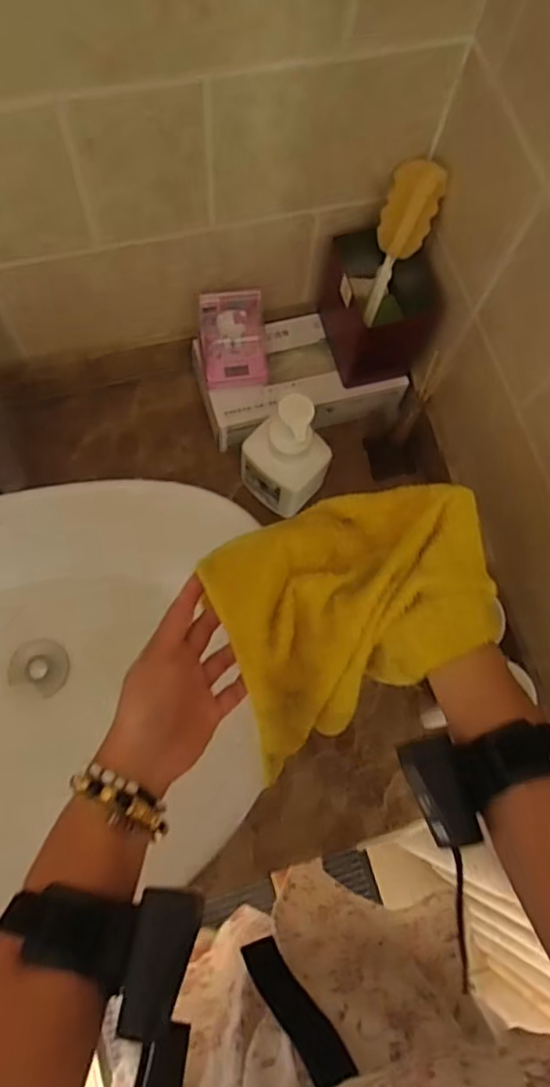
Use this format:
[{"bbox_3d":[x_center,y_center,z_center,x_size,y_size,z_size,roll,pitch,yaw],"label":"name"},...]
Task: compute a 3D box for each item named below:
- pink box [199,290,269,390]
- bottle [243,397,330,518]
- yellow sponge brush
[{"bbox_3d":[-0.045,-0.233,0.714,0.073,0.025,0.104,-8,114,-10],"label":"pink box"},{"bbox_3d":[0.009,-0.099,0.687,0.091,0.168,0.064,37,73,9],"label":"bottle"},{"bbox_3d":[0.124,-0.308,0.643,0.052,0.156,0.028,25,39,6],"label":"yellow sponge brush"}]

